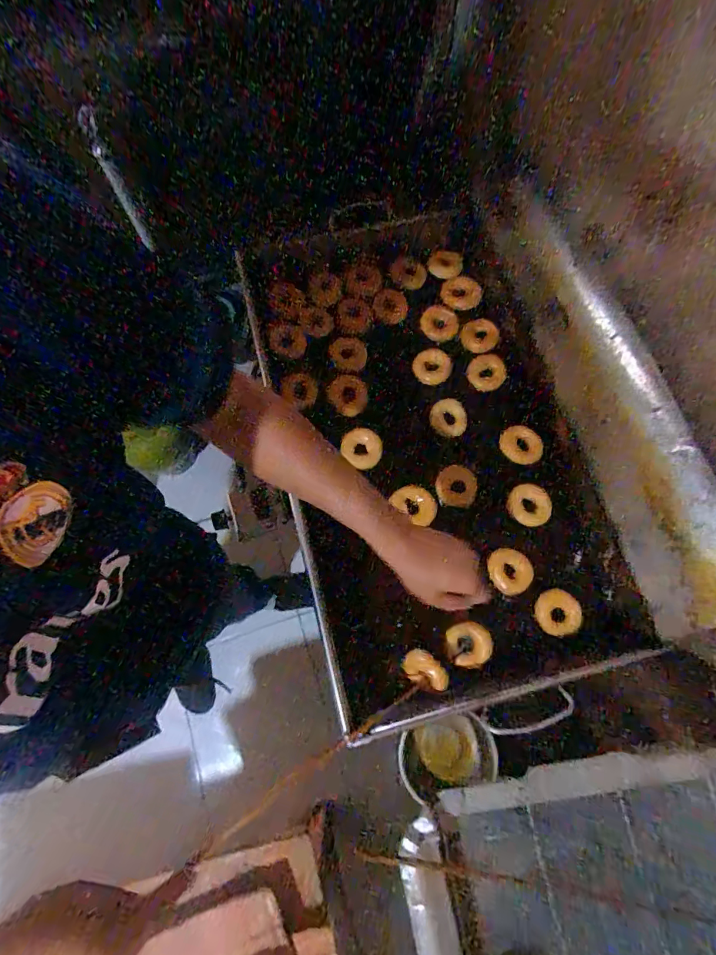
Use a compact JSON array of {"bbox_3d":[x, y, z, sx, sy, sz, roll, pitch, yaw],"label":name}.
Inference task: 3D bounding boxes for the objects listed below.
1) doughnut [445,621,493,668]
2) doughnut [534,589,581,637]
[{"bbox_3d":[0.175,0.261,0.703,0.071,0.018,0.067,0,72,0],"label":"doughnut"},{"bbox_3d":[0.328,0.222,0.739,0.065,0.020,0.072,14,72,4],"label":"doughnut"}]

